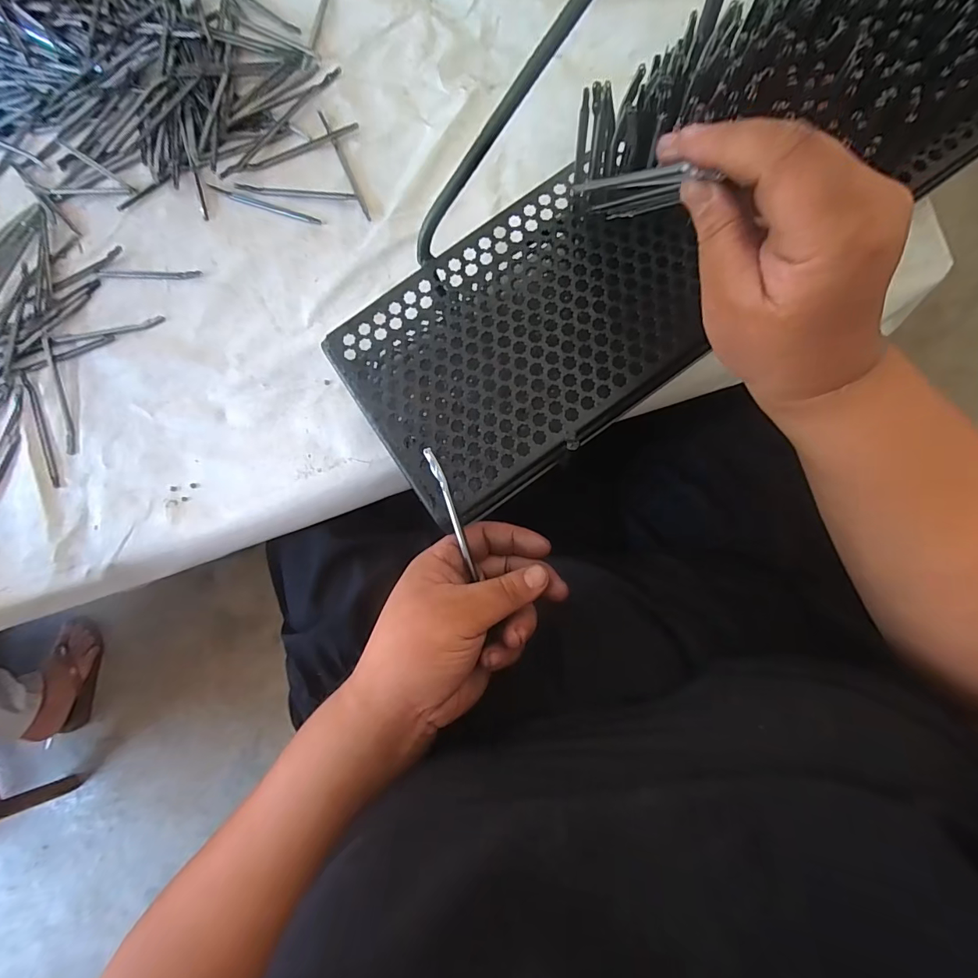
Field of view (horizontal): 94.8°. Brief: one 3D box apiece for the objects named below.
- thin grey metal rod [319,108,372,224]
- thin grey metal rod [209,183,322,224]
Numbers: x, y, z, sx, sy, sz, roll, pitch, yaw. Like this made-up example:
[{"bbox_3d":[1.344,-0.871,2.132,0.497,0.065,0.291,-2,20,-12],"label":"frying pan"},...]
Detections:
[{"bbox_3d":[-0.130,-0.292,0.405,0.007,0.004,0.113,-25,84,5],"label":"thin grey metal rod"},{"bbox_3d":[-0.208,-0.263,0.416,0.114,0.006,0.008,19,89,7],"label":"thin grey metal rod"}]

